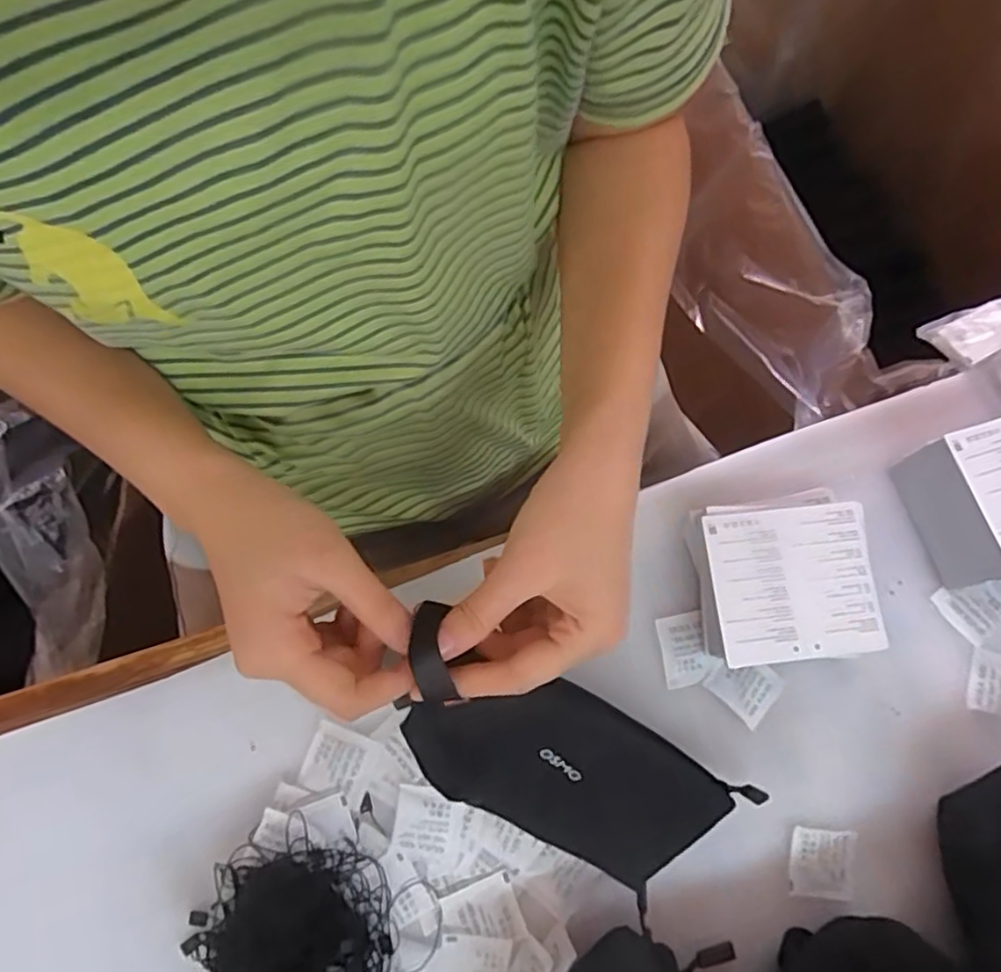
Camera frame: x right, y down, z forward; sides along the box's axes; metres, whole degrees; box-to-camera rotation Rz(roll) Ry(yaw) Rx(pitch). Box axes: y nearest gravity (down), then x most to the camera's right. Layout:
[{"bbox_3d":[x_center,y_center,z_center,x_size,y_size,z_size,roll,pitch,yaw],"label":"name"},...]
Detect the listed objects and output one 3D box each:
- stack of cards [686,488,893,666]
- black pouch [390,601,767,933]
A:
[{"bbox_3d":[0.175,0.056,0.420,0.102,0.038,0.101,-4,77,-4],"label":"stack of cards"},{"bbox_3d":[0.030,0.147,0.350,0.197,0.045,0.086,30,77,-9],"label":"black pouch"}]

